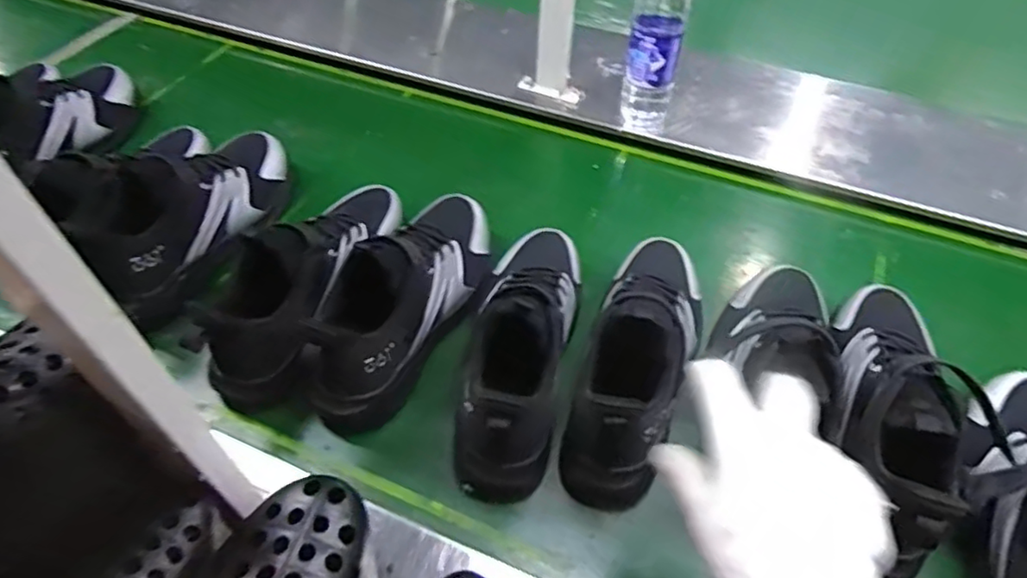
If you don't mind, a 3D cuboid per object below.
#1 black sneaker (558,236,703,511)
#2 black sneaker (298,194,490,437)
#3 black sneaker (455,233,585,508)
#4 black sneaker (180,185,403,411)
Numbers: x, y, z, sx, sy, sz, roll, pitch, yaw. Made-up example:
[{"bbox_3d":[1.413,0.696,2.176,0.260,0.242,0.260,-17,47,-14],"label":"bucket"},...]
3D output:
[{"bbox_3d":[0.125,0.041,0.550,0.088,0.131,0.282,17,53,12],"label":"black sneaker"},{"bbox_3d":[-0.104,-0.003,0.604,0.089,0.133,0.278,22,54,16],"label":"black sneaker"},{"bbox_3d":[0.012,0.038,0.567,0.091,0.142,0.288,10,52,7],"label":"black sneaker"},{"bbox_3d":[-0.191,-0.023,0.609,0.096,0.116,0.276,19,53,14],"label":"black sneaker"}]

